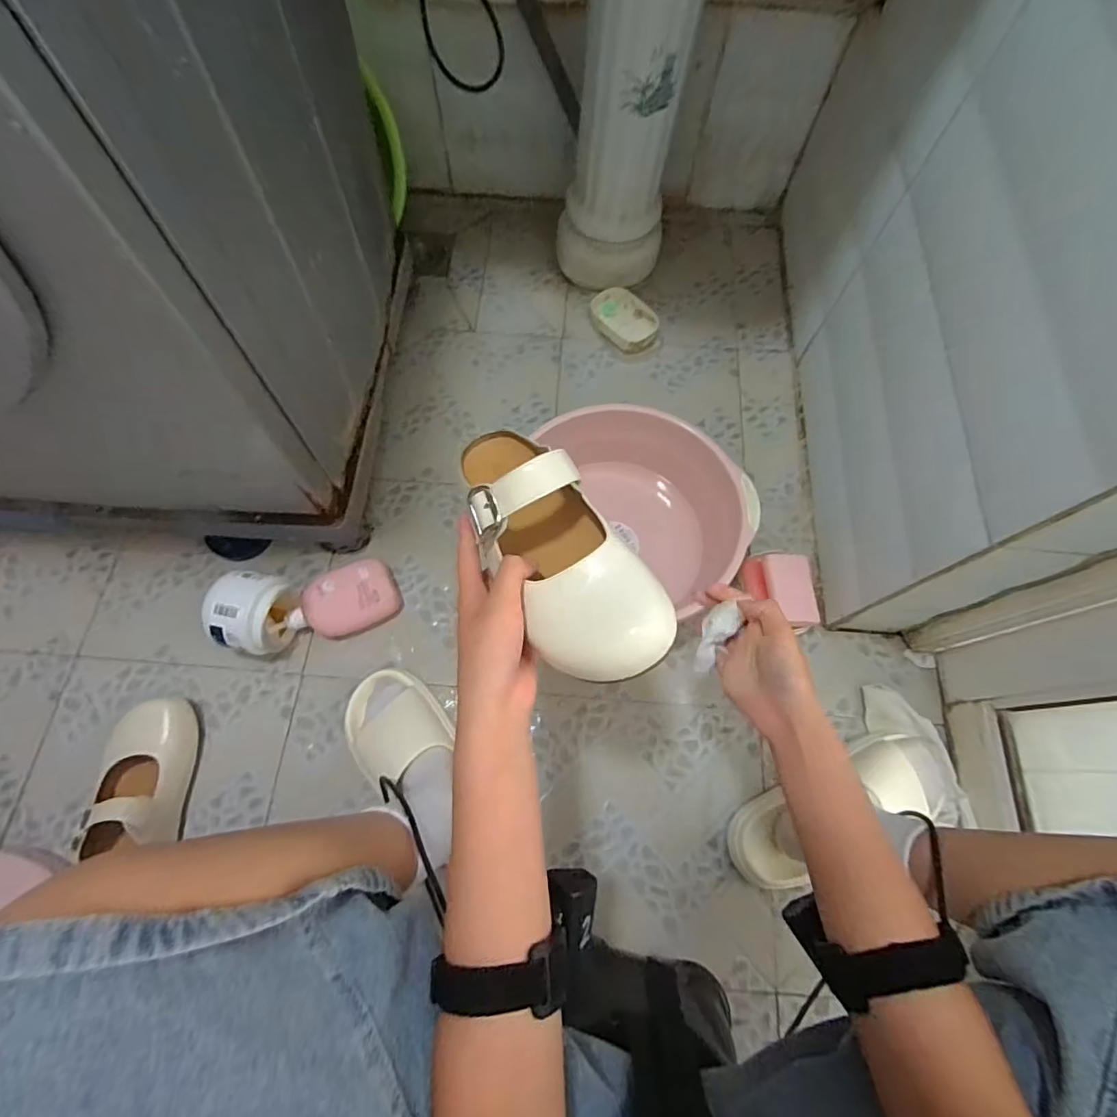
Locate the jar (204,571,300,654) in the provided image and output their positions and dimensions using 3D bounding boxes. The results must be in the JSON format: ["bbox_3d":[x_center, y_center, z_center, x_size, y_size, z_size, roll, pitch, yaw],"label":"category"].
[{"bbox_3d":[-0.392,0.074,0.686,0.071,0.105,0.091,9,68,2],"label":"jar"}]

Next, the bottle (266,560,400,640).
[{"bbox_3d":[-0.301,0.065,0.723,0.161,0.051,0.080,-21,70,-10],"label":"bottle"}]

